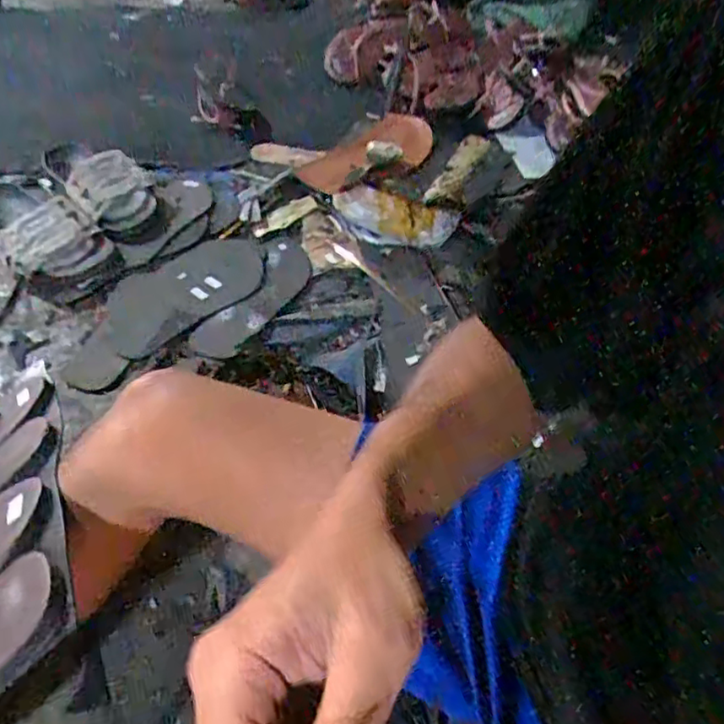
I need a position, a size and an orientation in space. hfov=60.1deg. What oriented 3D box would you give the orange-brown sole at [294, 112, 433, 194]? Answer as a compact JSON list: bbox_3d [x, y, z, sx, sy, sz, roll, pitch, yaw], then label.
[{"bbox_3d":[0.008,-0.326,0.974,0.215,0.092,0.095,-24,53,-3],"label":"orange-brown sole"}]

